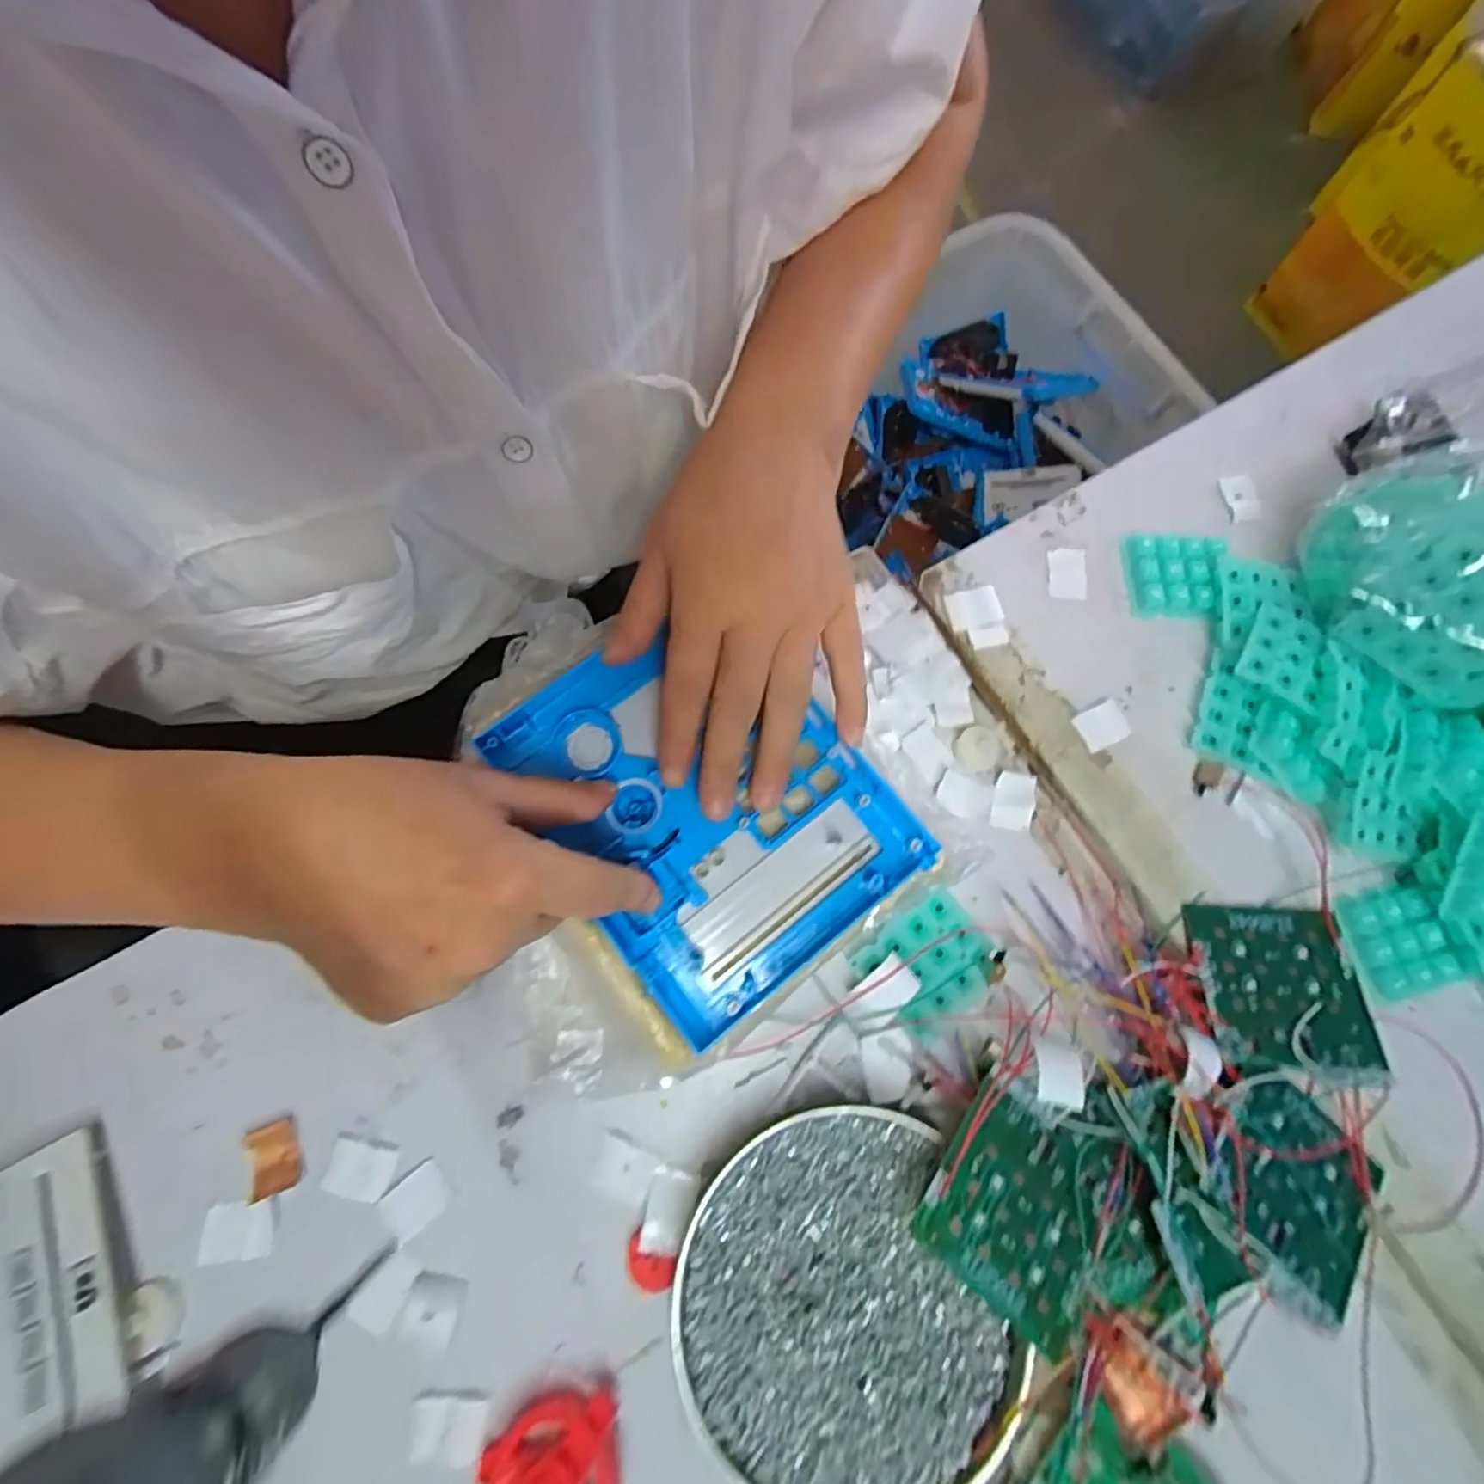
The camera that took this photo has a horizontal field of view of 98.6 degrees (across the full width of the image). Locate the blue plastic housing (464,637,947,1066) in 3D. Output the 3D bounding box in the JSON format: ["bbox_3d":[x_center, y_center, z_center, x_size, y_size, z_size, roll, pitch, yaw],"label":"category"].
[{"bbox_3d":[-0.017,0.025,0.284,0.130,0.019,0.163,-35,79,-10],"label":"blue plastic housing"}]

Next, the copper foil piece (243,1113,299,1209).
[{"bbox_3d":[-0.199,0.176,0.269,0.020,0.005,0.027,-22,77,-8],"label":"copper foil piece"}]

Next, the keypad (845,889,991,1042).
[{"bbox_3d":[0.086,0.104,0.296,0.059,0.007,0.047,-35,79,-11],"label":"keypad"}]

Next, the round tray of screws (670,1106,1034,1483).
[{"bbox_3d":[0.038,0.227,0.255,0.119,0.024,0.131,-21,76,-8],"label":"round tray of screws"}]

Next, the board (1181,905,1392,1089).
[{"bbox_3d":[0.241,0.110,0.286,0.071,0.004,0.070,6,62,0],"label":"board"}]

